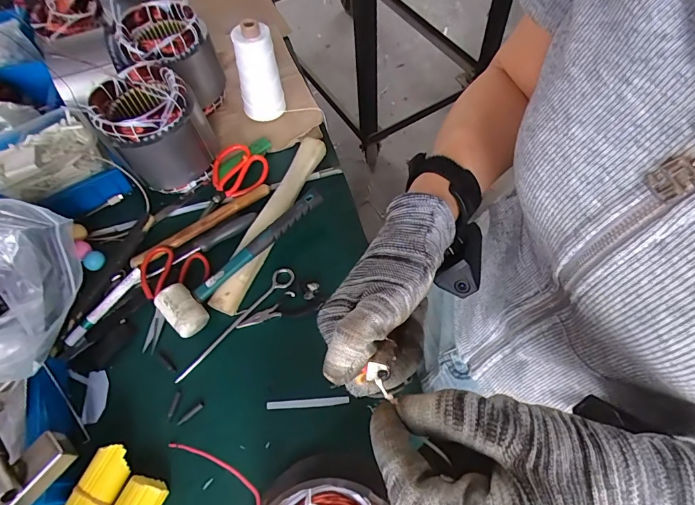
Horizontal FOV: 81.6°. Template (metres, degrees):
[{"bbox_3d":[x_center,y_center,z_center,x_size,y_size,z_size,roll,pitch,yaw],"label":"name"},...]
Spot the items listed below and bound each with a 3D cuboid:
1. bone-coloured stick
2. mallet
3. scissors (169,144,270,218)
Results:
[{"bbox_3d":[-0.122,-0.061,0.655,0.054,0.035,0.342,17,64,13],"label":"bone-coloured stick"},{"bbox_3d":[-0.157,0.000,0.610,0.072,0.048,0.284,36,70,21],"label":"mallet"},{"bbox_3d":[-0.216,-0.114,0.704,0.091,0.021,0.172,36,78,10],"label":"scissors"}]

